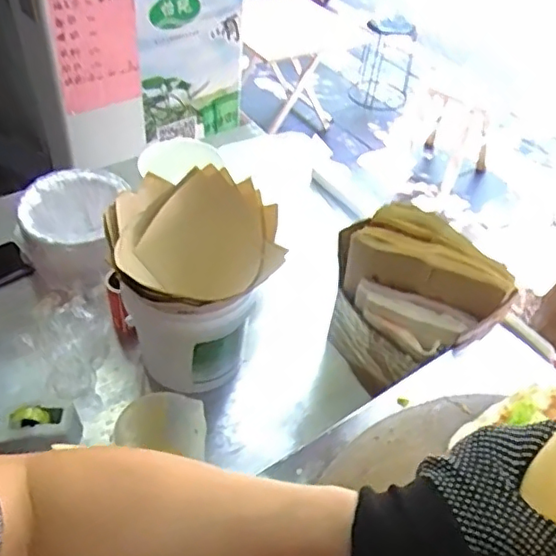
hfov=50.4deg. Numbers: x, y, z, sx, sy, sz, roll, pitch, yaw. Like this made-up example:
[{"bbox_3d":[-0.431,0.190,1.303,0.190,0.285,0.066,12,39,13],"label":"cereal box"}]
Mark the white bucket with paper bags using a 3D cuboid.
[{"bbox_3d":[-0.103,0.010,0.750,0.186,0.212,0.187,3,45,-3],"label":"white bucket with paper bags"}]

